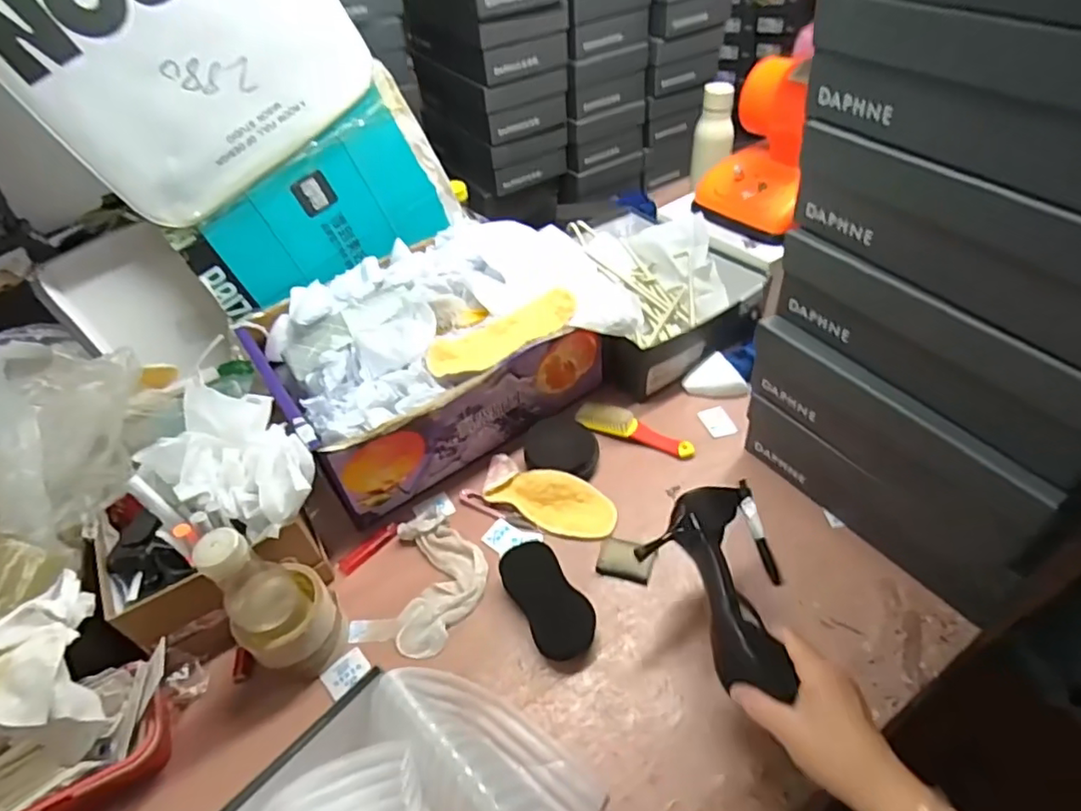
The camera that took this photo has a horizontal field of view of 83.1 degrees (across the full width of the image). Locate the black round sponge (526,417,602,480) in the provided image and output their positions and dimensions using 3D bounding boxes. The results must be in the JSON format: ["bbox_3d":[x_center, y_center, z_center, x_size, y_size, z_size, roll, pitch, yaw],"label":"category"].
[{"bbox_3d":[0.028,0.054,0.771,0.092,0.022,0.084,10,47,16],"label":"black round sponge"}]

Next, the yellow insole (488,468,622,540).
[{"bbox_3d":[0.014,0.112,0.719,0.148,0.022,0.067,10,47,17],"label":"yellow insole"}]

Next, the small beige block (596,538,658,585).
[{"bbox_3d":[0.095,0.168,0.669,0.058,0.007,0.047,11,48,17],"label":"small beige block"}]

